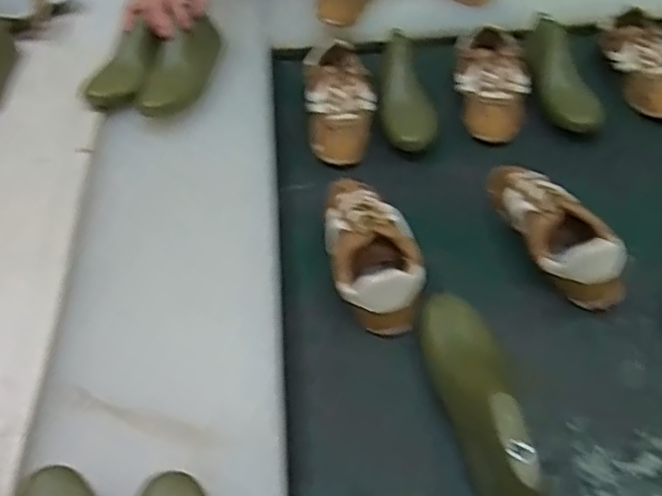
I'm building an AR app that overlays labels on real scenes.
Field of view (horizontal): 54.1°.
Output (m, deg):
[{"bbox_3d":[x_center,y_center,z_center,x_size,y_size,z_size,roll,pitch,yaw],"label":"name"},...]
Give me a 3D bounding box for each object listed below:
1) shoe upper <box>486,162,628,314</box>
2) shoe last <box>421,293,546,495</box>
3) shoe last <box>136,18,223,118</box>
[{"bbox_3d":[0.259,-0.037,0.757,0.093,0.060,0.232,-13,49,-7],"label":"shoe upper"},{"bbox_3d":[0.132,0.137,0.600,0.061,0.103,0.252,-5,48,0],"label":"shoe last"},{"bbox_3d":[-0.220,-0.262,0.949,0.073,0.067,0.204,10,50,12],"label":"shoe last"}]

